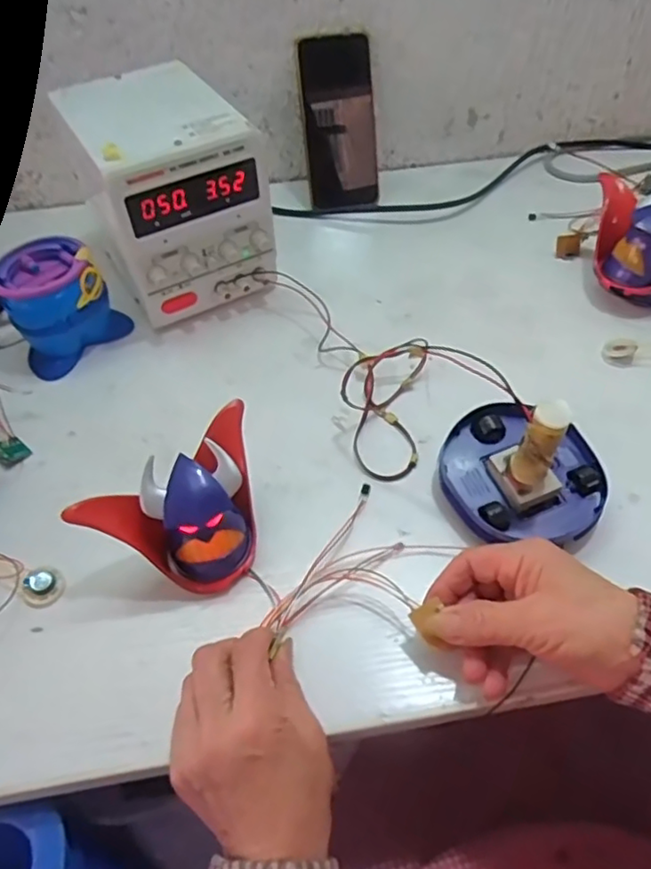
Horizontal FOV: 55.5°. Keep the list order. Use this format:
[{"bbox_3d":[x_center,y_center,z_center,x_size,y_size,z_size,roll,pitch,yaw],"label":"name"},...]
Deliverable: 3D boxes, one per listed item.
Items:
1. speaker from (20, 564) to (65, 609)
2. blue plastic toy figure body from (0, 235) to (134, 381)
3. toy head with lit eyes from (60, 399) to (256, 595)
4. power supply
[{"bbox_3d":[-0.186,0.098,0.404,0.026,0.012,0.026,-1,52,1],"label":"speaker"},{"bbox_3d":[-0.230,-0.113,0.532,0.087,0.078,0.071,-37,59,-24],"label":"blue plastic toy figure body"},{"bbox_3d":[-0.086,0.057,0.391,0.113,0.073,0.059,-29,56,-19],"label":"toy head with lit eyes"},{"bbox_3d":[-0.137,-0.210,0.556,0.128,0.155,0.163,-25,55,-16],"label":"power supply"}]

